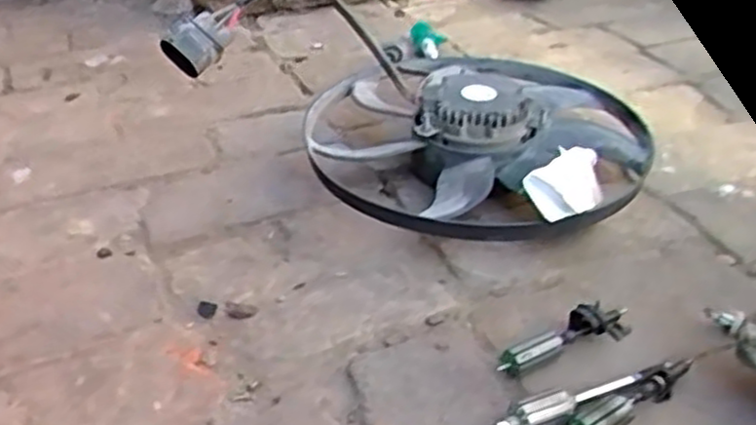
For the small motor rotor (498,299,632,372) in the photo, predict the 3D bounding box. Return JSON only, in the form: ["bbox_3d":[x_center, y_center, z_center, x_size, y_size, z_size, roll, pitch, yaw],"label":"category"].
[{"bbox_3d":[0.142,0.092,0.576,0.114,0.029,0.025,-17,36,-21],"label":"small motor rotor"}]

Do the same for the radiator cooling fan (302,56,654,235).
[{"bbox_3d":[0.102,-0.088,0.805,0.337,0.090,0.365,-5,33,-3],"label":"radiator cooling fan"}]

